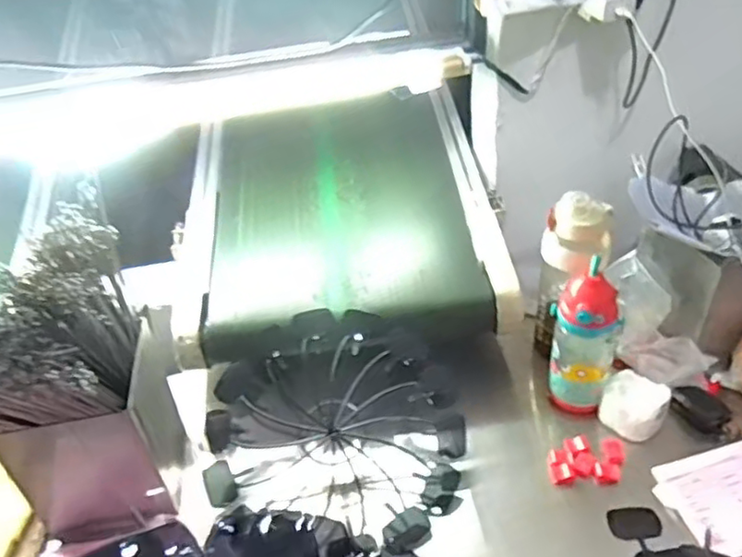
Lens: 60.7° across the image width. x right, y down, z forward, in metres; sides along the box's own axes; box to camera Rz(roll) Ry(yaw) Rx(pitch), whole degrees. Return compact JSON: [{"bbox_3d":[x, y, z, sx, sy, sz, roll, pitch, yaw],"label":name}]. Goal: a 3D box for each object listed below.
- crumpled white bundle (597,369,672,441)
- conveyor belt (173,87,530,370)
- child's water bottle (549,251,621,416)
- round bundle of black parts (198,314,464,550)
[{"bbox_3d":[0.345,0.162,0.825,0.075,0.047,0.081,-4,37,3],"label":"crumpled white bundle"},{"bbox_3d":[-0.029,-0.098,1.032,0.439,0.136,0.537,-5,51,-2],"label":"conveyor belt"},{"bbox_3d":[0.274,0.082,0.823,0.066,0.203,0.082,-27,42,-26],"label":"child's water bottle"},{"bbox_3d":[-0.044,0.180,0.820,0.315,0.139,0.255,8,39,18],"label":"round bundle of black parts"}]

